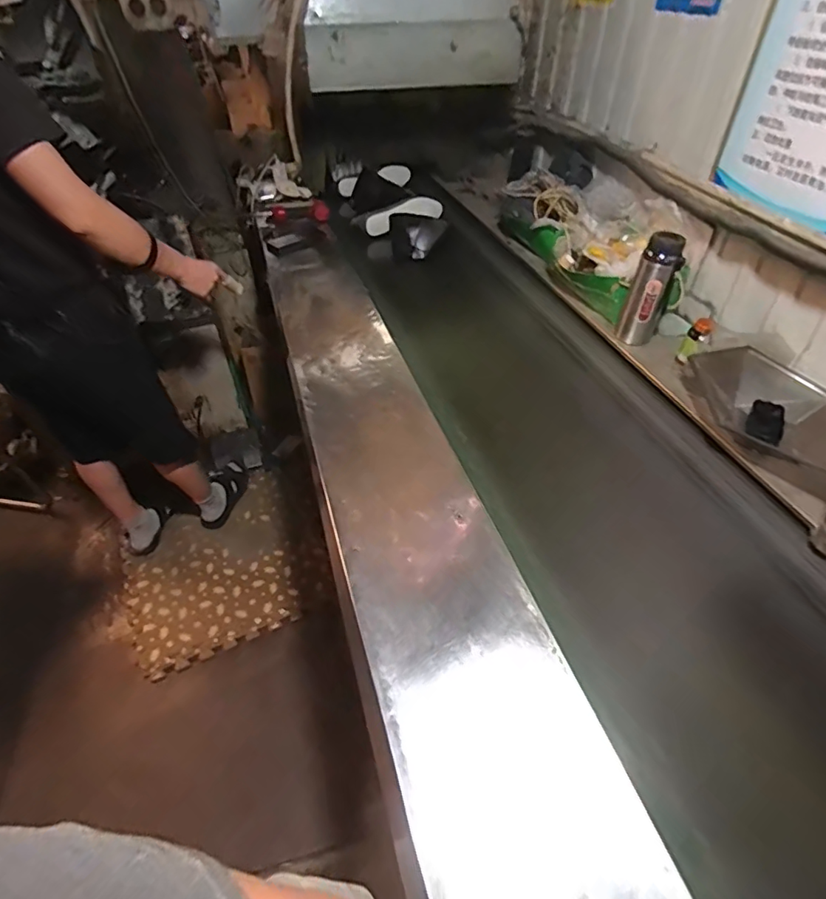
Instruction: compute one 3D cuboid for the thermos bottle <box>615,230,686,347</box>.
[{"bbox_3d":[0.498,-0.330,1.056,0.079,0.228,0.066,18,47,18],"label":"thermos bottle"}]

